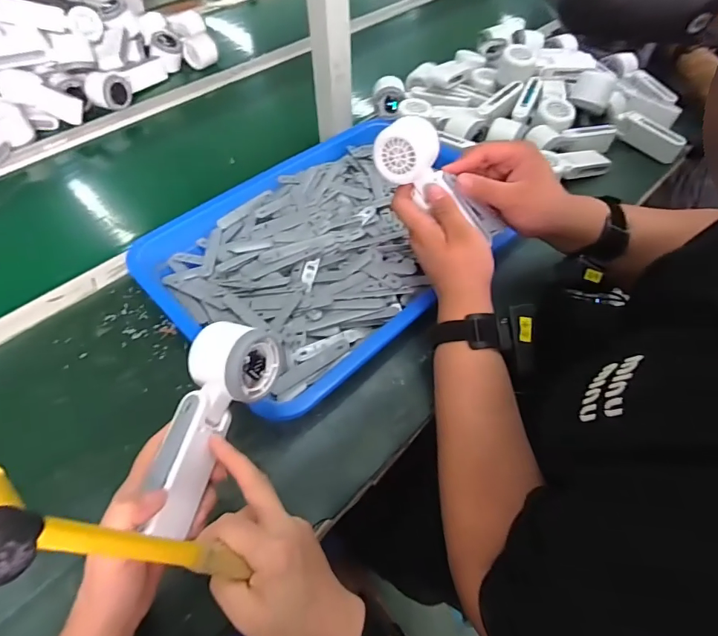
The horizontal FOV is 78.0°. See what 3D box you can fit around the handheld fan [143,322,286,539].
[{"bbox_3d":[-0.116,0.077,0.334,0.062,0.054,0.154,14,66,10],"label":"handheld fan"}]

